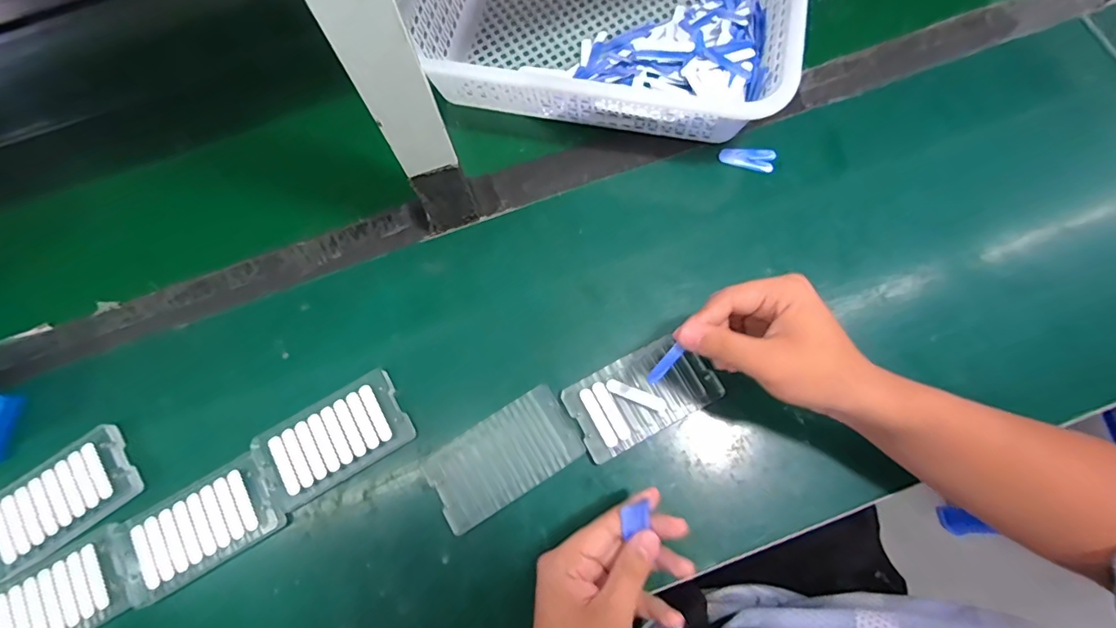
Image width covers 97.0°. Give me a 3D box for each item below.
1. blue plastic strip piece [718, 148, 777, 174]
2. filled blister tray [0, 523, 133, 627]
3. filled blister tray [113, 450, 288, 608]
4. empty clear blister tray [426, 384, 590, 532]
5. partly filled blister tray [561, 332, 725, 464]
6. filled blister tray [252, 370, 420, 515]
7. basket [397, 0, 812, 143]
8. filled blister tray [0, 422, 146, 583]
[{"bbox_3d":[0.184,-0.152,0.478,0.051,0.005,0.023,18,75,7],"label":"blue plastic strip piece"},{"bbox_3d":[-0.399,0.229,0.387,0.123,0.009,0.068,-30,75,-7],"label":"filled blister tray"},{"bbox_3d":[-0.290,0.173,0.398,0.120,0.011,0.069,-30,75,-7],"label":"filled blister tray"},{"bbox_3d":[-0.045,0.118,0.407,0.120,0.012,0.066,-32,75,-8],"label":"empty clear blister tray"},{"bbox_3d":[0.070,0.067,0.417,0.120,0.016,0.067,-27,75,-6],"label":"partly filled blister tray"},{"bbox_3d":[-0.188,0.104,0.414,0.120,0.010,0.069,-30,75,-7],"label":"filled blister tray"},{"bbox_3d":[0.051,-0.300,0.487,0.340,0.085,0.248,11,74,5],"label":"basket"},{"bbox_3d":[-0.413,0.151,0.405,0.118,0.009,0.072,-36,76,-8],"label":"filled blister tray"}]

